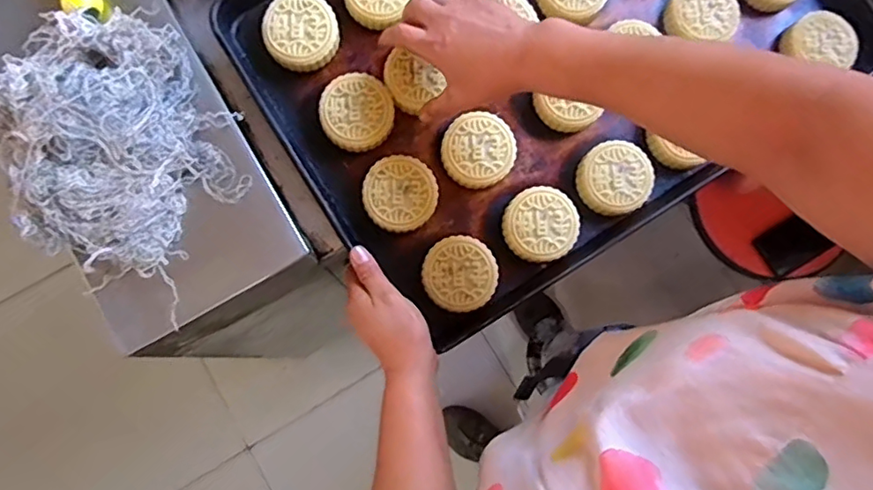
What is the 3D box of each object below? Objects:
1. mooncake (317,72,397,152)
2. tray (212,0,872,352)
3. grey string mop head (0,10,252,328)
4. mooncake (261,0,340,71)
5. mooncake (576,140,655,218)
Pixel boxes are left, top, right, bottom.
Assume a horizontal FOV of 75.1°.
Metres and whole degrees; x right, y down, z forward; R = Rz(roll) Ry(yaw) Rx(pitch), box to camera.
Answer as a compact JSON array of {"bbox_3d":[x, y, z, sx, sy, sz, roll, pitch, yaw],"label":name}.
[{"bbox_3d":[-0.077,-0.128,0.545,0.070,0.022,0.069,4,79,1],"label":"mooncake"},{"bbox_3d":[0.127,-0.217,0.579,0.585,0.070,0.403,-32,81,-6],"label":"tray"},{"bbox_3d":[-0.273,-0.094,0.479,0.162,0.066,0.235,-25,80,-5],"label":"grey string mop head"},{"bbox_3d":[-0.132,-0.207,0.553,0.066,0.029,0.070,0,79,0],"label":"mooncake"},{"bbox_3d":[0.179,-0.066,0.566,0.069,0.024,0.070,0,79,0],"label":"mooncake"}]

